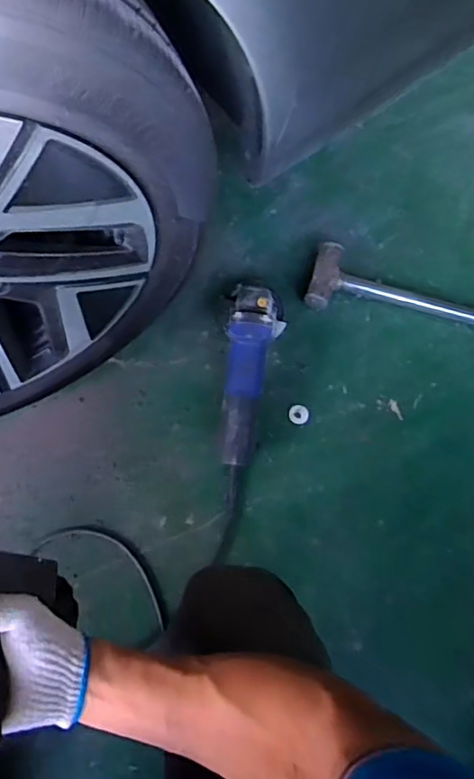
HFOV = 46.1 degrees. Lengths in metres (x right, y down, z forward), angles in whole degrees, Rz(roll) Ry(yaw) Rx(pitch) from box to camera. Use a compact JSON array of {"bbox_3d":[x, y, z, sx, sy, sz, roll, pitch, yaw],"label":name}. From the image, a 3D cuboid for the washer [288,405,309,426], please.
[{"bbox_3d":[0.095,0.039,0.863,0.031,0.005,0.030,1,72,-2],"label":"washer"}]

